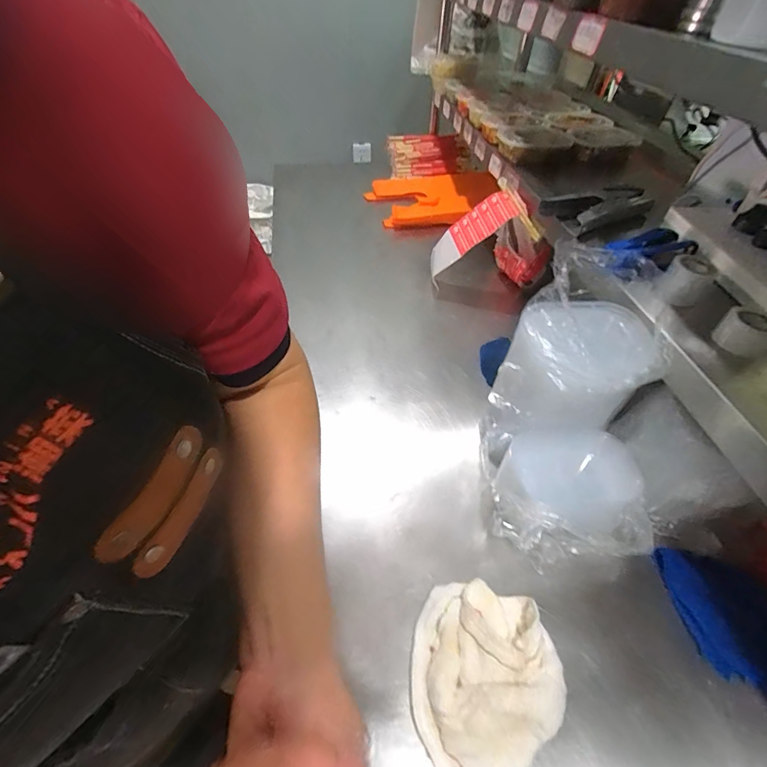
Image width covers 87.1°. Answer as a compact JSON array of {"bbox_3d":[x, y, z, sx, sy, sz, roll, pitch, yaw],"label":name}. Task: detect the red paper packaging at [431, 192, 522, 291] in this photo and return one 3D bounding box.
[{"bbox_3d":[0.167,-0.295,0.813,0.022,0.214,0.077,4,54,-55],"label":"red paper packaging"}]

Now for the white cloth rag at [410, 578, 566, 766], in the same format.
[{"bbox_3d":[0.102,0.291,0.393,0.146,0.051,0.176,-10,49,-11],"label":"white cloth rag"}]

